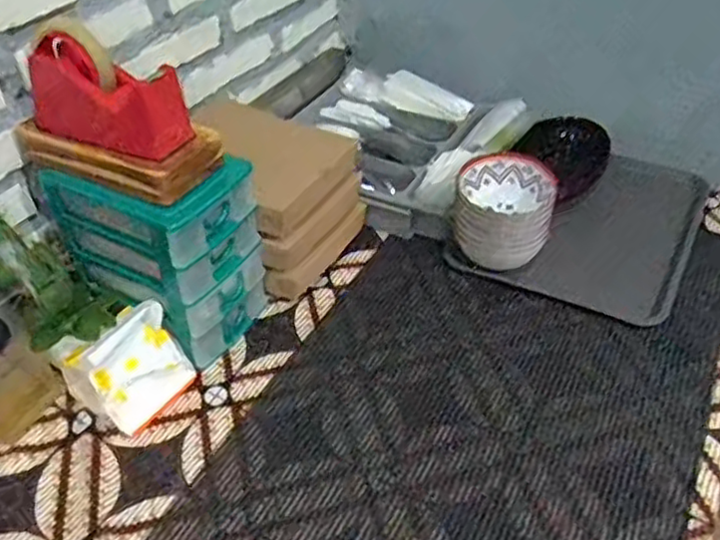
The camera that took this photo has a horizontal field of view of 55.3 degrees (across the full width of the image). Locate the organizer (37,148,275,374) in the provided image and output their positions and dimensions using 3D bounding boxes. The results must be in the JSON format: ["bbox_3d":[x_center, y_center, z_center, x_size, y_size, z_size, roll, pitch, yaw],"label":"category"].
[{"bbox_3d":[-0.221,-0.029,0.806,0.179,0.217,0.147,22,46,26],"label":"organizer"}]

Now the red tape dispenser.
[{"bbox_3d":[-0.257,-0.178,0.684,0.156,0.099,0.071,17,44,19],"label":"red tape dispenser"}]

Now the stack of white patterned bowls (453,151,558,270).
[{"bbox_3d":[0.184,-0.066,0.888,0.122,0.130,0.103,8,42,10],"label":"stack of white patterned bowls"}]

